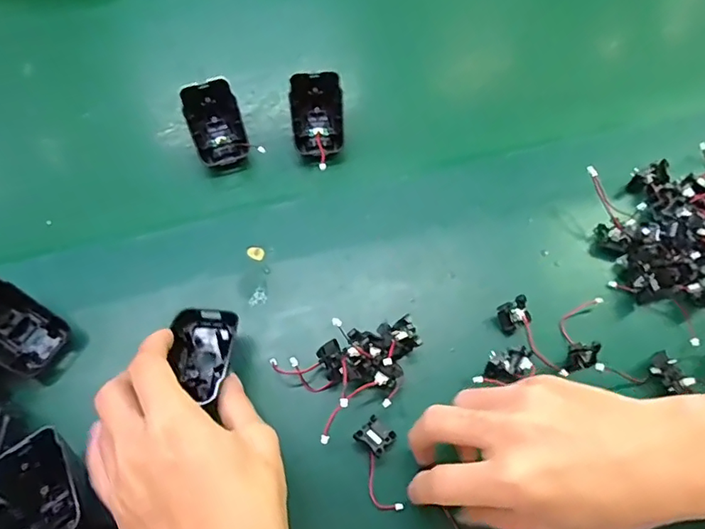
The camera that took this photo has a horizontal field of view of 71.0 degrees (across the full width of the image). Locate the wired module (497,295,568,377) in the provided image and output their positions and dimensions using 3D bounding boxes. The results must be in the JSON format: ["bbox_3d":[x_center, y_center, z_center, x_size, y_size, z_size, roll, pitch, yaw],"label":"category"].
[{"bbox_3d":[0.125,0.052,0.345,0.022,0.016,0.059,-24,68,-14],"label":"wired module"}]

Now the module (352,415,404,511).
[{"bbox_3d":[0.019,0.126,0.314,0.026,0.015,0.056,-15,66,-10],"label":"module"}]

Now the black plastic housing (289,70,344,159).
[{"bbox_3d":[-0.029,-0.126,0.419,0.043,0.040,0.059,-4,65,-5],"label":"black plastic housing"}]

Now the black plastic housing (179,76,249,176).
[{"bbox_3d":[-0.113,-0.115,0.414,0.043,0.038,0.063,-22,67,-13],"label":"black plastic housing"}]

